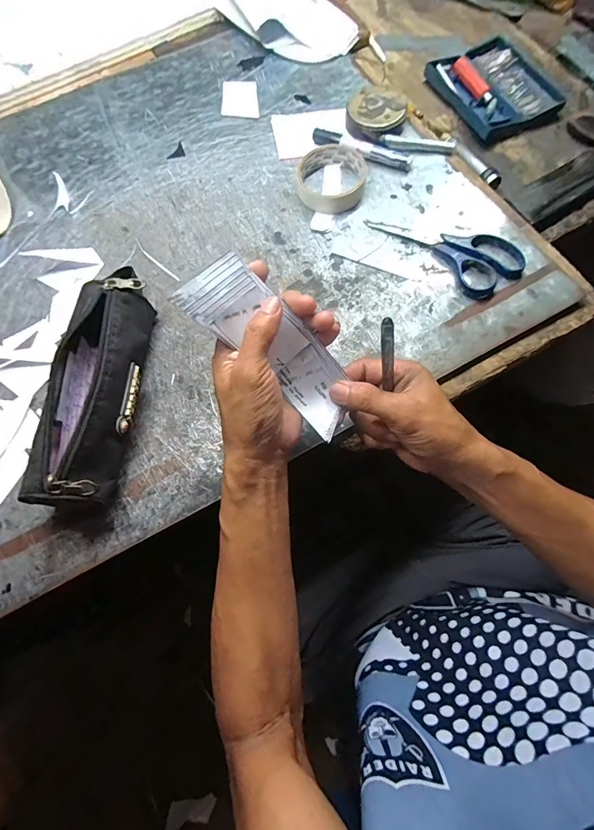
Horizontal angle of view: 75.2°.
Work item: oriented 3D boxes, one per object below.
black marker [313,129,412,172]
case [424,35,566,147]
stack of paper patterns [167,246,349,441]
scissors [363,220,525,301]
[{"bbox_3d":[0.080,-0.334,0.487,0.130,0.011,0.022,23,74,8],"label":"black marker"},{"bbox_3d":[0.276,-0.459,0.541,0.137,0.019,0.156,-26,73,-7],"label":"case"},{"bbox_3d":[-0.015,-0.050,0.296,0.154,0.014,0.055,43,75,-24],"label":"stack of paper patterns"},{"bbox_3d":[0.170,-0.198,0.437,0.077,0.019,0.168,-42,76,-12],"label":"scissors"}]

